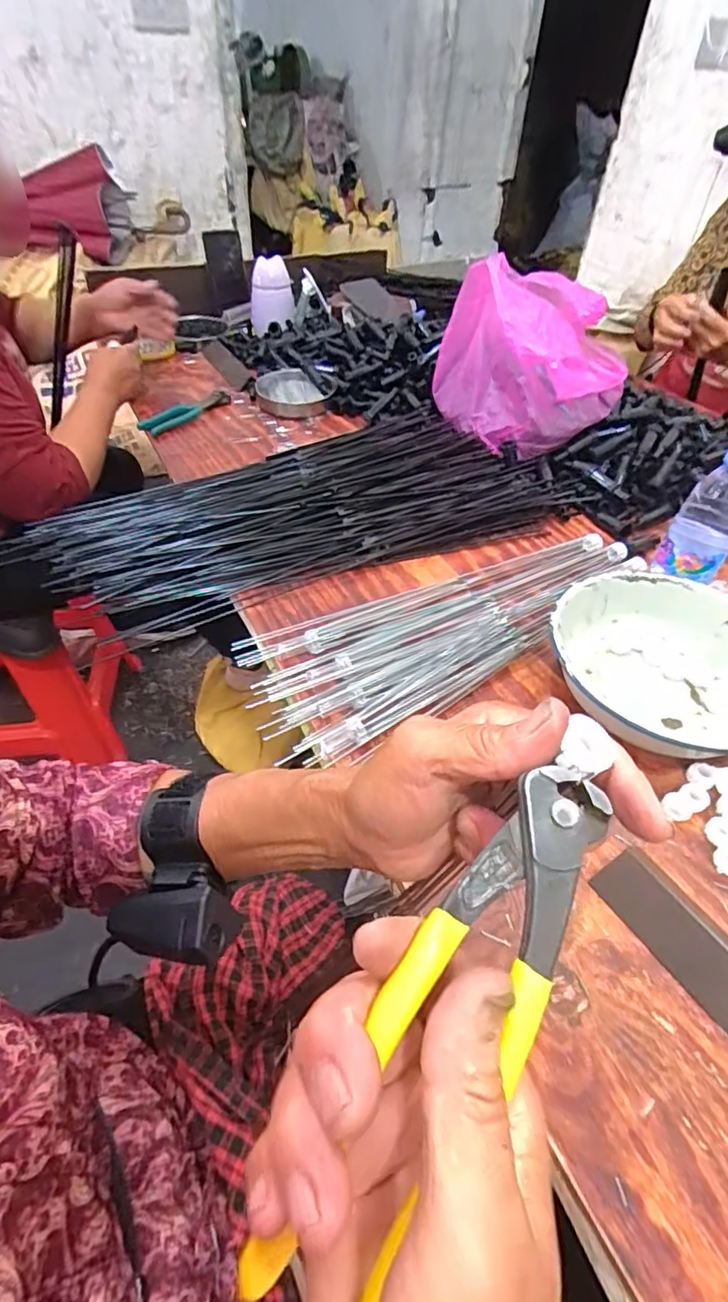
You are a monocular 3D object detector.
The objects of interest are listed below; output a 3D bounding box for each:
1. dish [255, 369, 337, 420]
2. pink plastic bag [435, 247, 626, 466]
[{"bbox_3d":[-0.110,-0.416,0.936,0.124,0.030,0.121,-2,49,2],"label":"dish"},{"bbox_3d":[0.231,-0.395,0.769,0.210,0.156,0.184,-12,49,-15],"label":"pink plastic bag"}]

